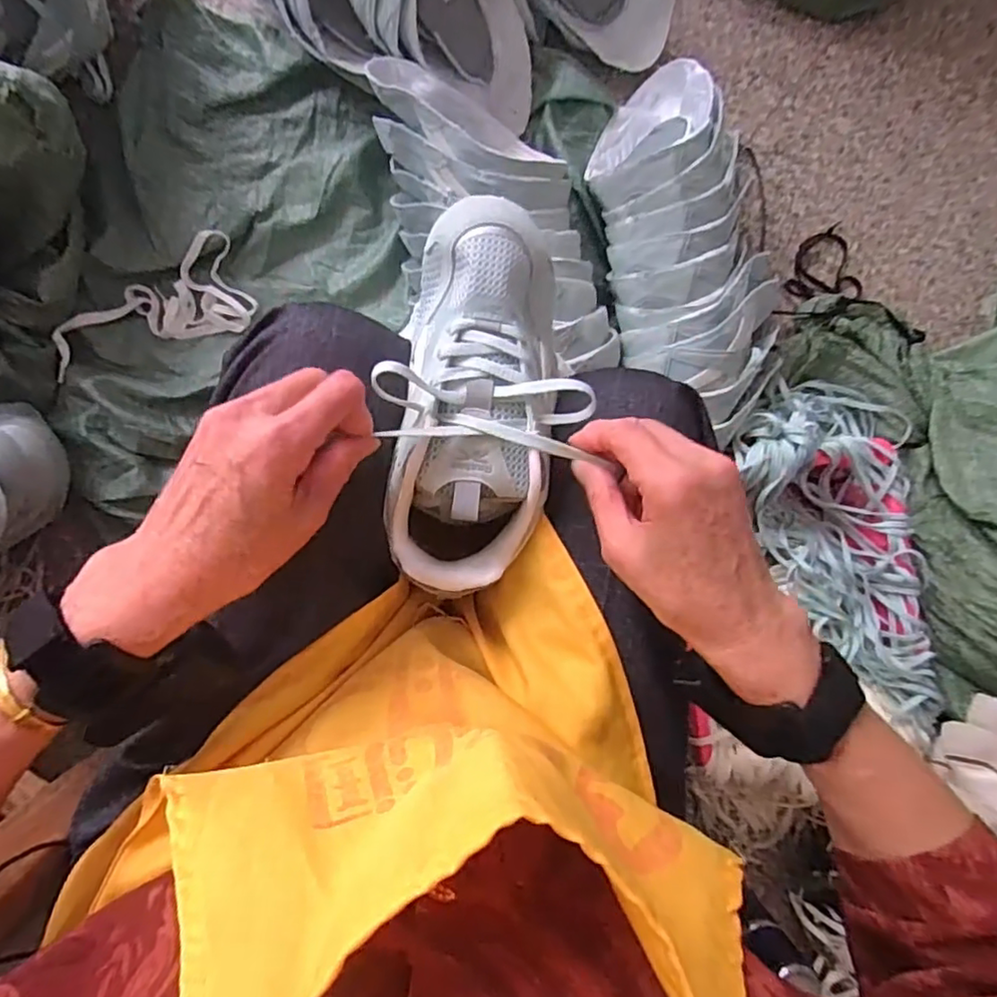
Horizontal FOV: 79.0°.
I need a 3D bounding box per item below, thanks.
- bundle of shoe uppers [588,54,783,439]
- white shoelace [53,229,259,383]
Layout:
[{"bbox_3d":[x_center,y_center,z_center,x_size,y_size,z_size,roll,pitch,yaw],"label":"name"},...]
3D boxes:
[{"bbox_3d":[0.228,-0.326,0.709,0.198,0.112,0.466,-6,79,-6],"label":"bundle of shoe uppers"},{"bbox_3d":[-0.423,-0.229,0.729,0.236,0.032,0.113,-23,93,-6],"label":"white shoelace"}]

